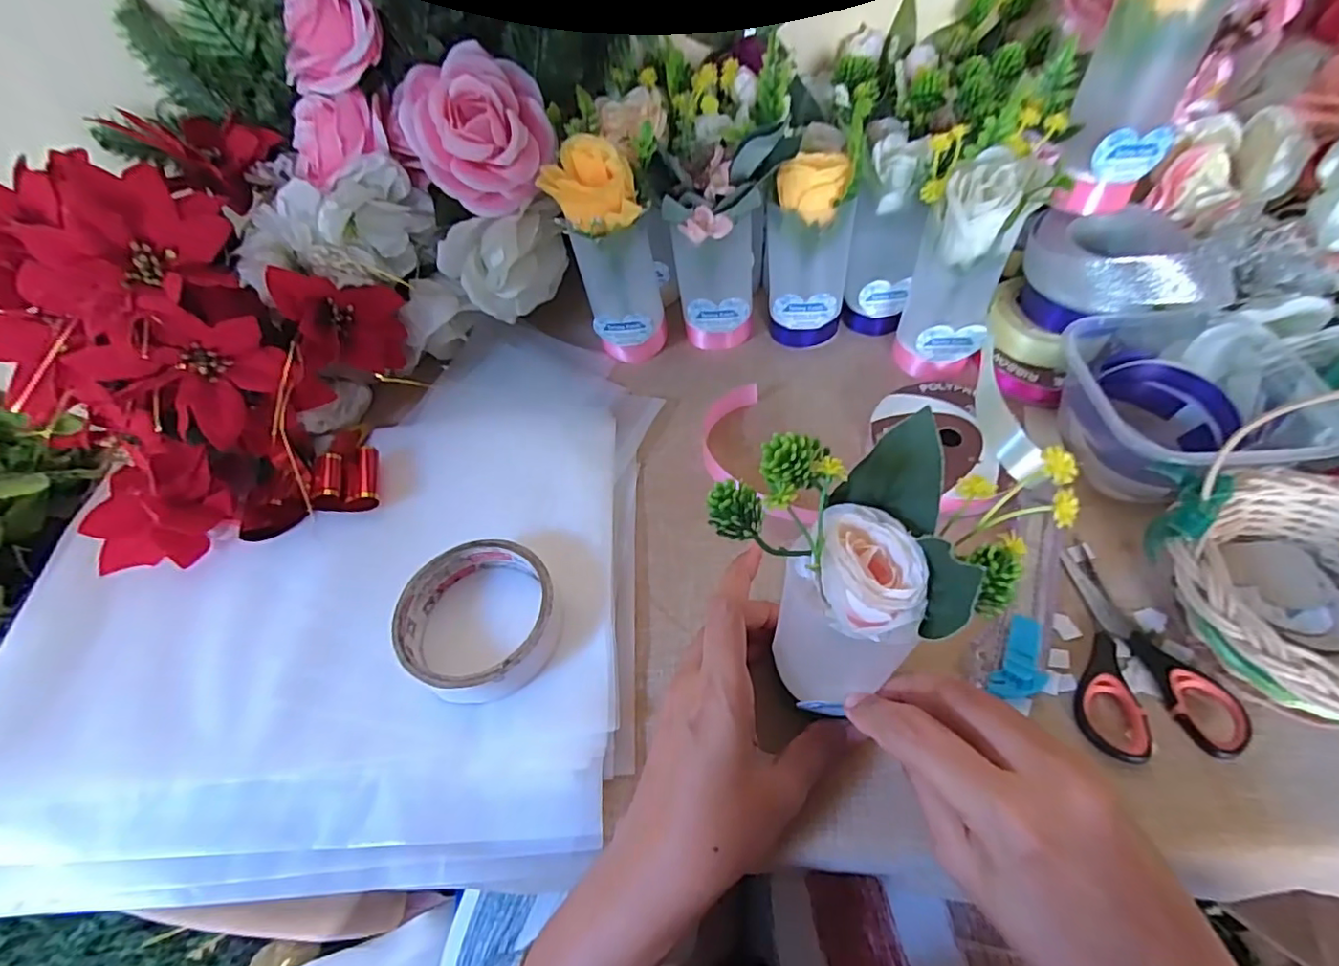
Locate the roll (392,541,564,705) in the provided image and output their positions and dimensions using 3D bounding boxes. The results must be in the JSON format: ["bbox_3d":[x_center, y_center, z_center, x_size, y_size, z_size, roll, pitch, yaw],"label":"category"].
[{"bbox_3d":[-0.104,0.074,0.325,0.086,0.028,0.086,-2,54,2],"label":"roll"}]

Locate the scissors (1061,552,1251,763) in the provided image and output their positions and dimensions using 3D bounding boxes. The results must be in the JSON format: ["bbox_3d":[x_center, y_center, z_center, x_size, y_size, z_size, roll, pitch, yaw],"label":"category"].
[{"bbox_3d":[0.241,0.088,0.296,0.066,0.016,0.104,11,55,11],"label":"scissors"}]

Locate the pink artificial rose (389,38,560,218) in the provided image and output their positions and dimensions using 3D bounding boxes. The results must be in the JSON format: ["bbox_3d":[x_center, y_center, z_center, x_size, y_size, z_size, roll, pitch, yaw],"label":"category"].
[{"bbox_3d":[-0.126,-0.230,0.387,0.086,0.074,0.069,-27,57,-15],"label":"pink artificial rose"}]

